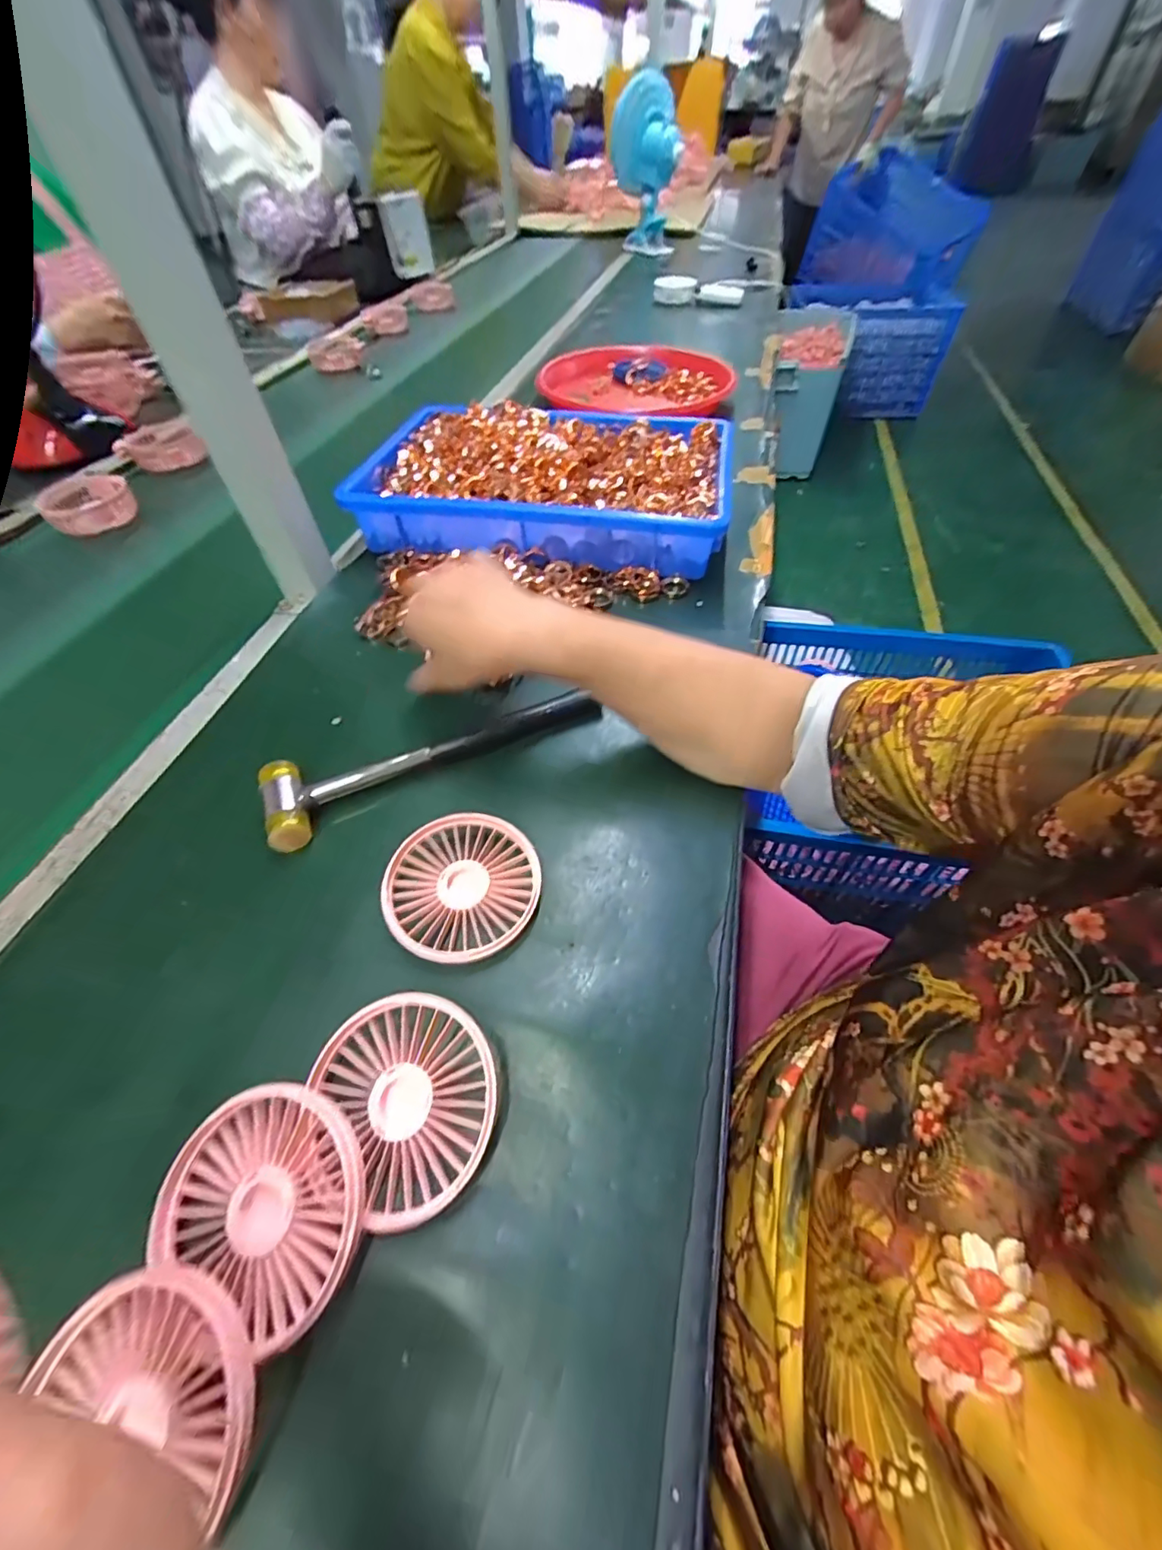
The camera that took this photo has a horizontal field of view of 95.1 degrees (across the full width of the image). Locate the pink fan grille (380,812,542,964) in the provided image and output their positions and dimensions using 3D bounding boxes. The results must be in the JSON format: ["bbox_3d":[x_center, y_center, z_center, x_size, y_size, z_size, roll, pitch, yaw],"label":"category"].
[{"bbox_3d":[-0.070,0.065,0.313,0.086,0.016,0.086,-1,53,1],"label":"pink fan grille"}]

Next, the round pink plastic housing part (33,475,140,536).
[{"bbox_3d":[-0.577,-0.317,0.624,0.088,0.034,0.091,-1,53,1],"label":"round pink plastic housing part"}]

